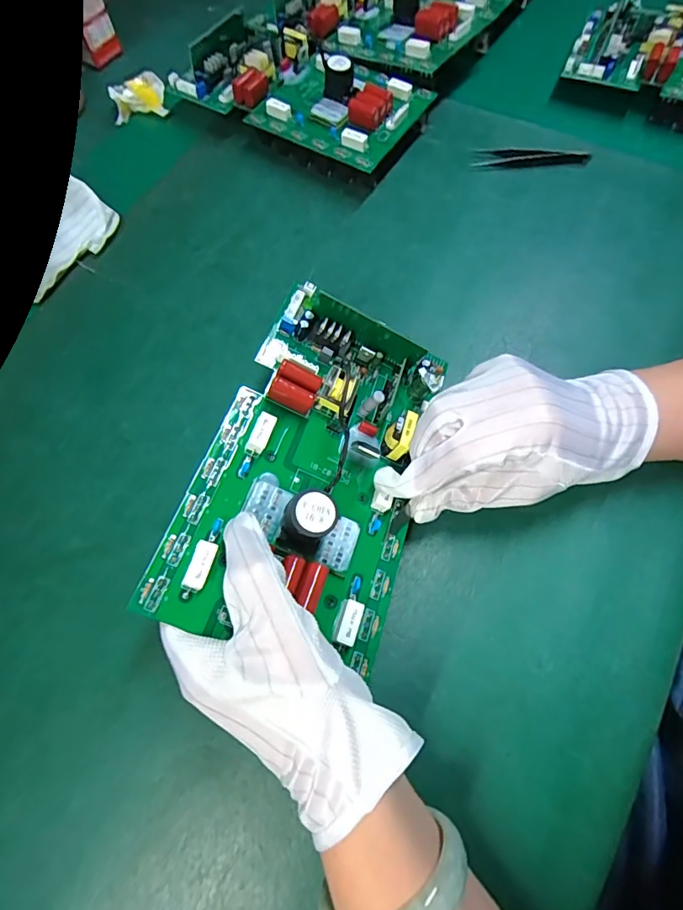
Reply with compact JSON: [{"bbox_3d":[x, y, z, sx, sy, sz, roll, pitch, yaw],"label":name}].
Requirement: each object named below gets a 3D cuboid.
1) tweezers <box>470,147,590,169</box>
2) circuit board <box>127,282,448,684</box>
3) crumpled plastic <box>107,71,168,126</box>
[{"bbox_3d":[0.181,-0.281,0.443,0.105,0.008,0.020,2,68,1],"label":"tweezers"},{"bbox_3d":[-0.007,-0.001,0.273,0.129,0.045,0.223,24,63,-12],"label":"circuit board"},{"bbox_3d":[-0.202,-0.355,0.468,0.052,0.024,0.042,-11,68,-4],"label":"crumpled plastic"}]

